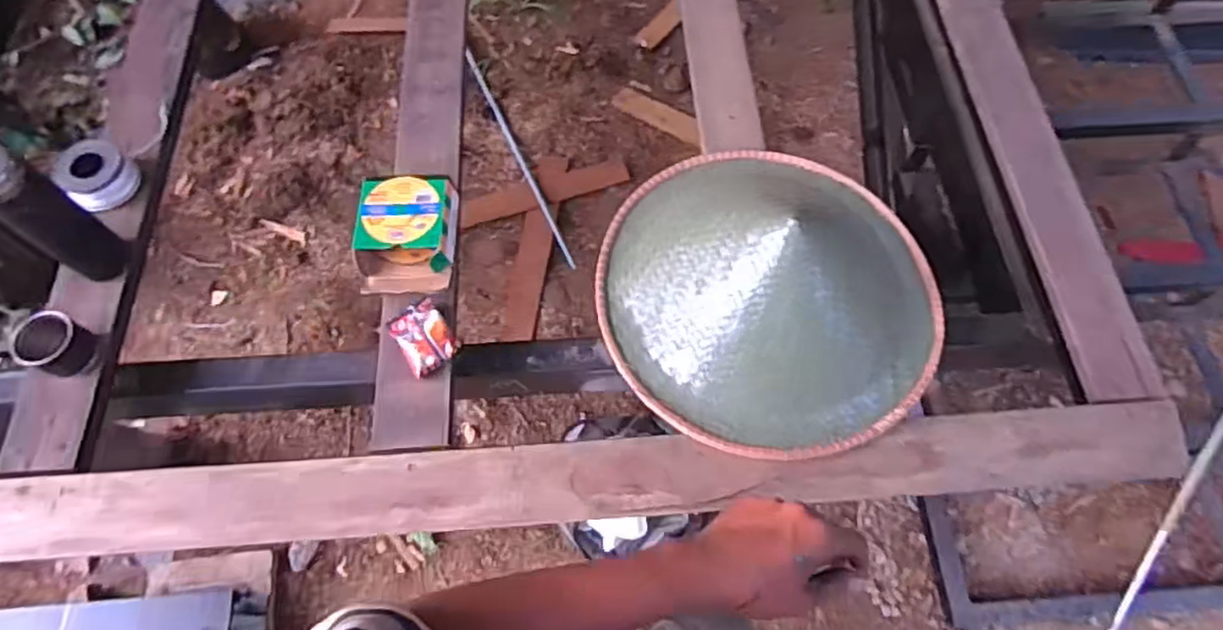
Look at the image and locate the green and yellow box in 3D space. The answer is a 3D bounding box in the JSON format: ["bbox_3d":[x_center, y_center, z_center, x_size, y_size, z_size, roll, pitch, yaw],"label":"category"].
[{"bbox_3d":[-0.267,-0.104,0.866,0.128,0.050,0.152,2,64,1],"label":"green and yellow box"}]

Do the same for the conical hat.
[{"bbox_3d":[0.193,-0.054,0.800,0.410,0.140,0.399,0,64,0],"label":"conical hat"}]

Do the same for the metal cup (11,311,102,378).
[{"bbox_3d":[-0.641,0.037,0.788,0.059,0.067,0.063,0,64,0],"label":"metal cup"}]

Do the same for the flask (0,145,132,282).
[{"bbox_3d":[-0.647,-0.118,0.769,0.059,0.227,0.068,34,69,14],"label":"flask"}]

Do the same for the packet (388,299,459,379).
[{"bbox_3d":[-0.227,0.027,0.819,0.061,0.017,0.081,-31,68,-14],"label":"packet"}]

